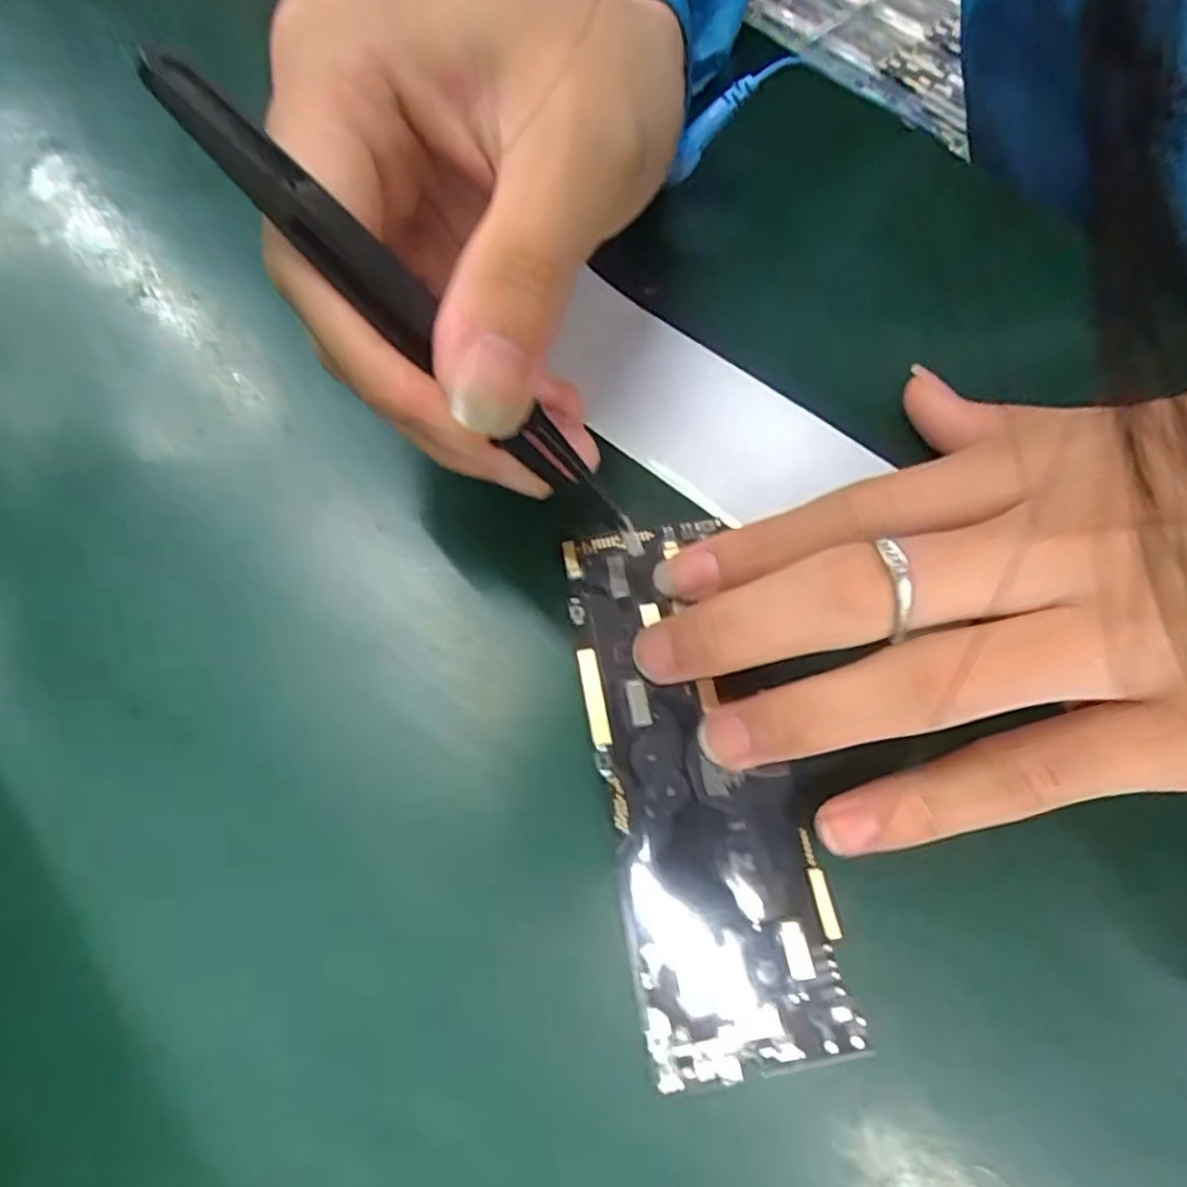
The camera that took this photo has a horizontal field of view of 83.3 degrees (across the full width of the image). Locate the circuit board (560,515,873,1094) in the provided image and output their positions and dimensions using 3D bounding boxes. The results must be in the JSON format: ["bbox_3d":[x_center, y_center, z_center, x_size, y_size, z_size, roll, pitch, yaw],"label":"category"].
[{"bbox_3d":[0.022,0.041,0.158,0.046,0.005,0.124,-14,68,-6],"label":"circuit board"}]

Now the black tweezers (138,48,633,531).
[{"bbox_3d":[-0.031,-0.050,0.131,0.110,0.006,0.010,42,68,-29],"label":"black tweezers"}]

